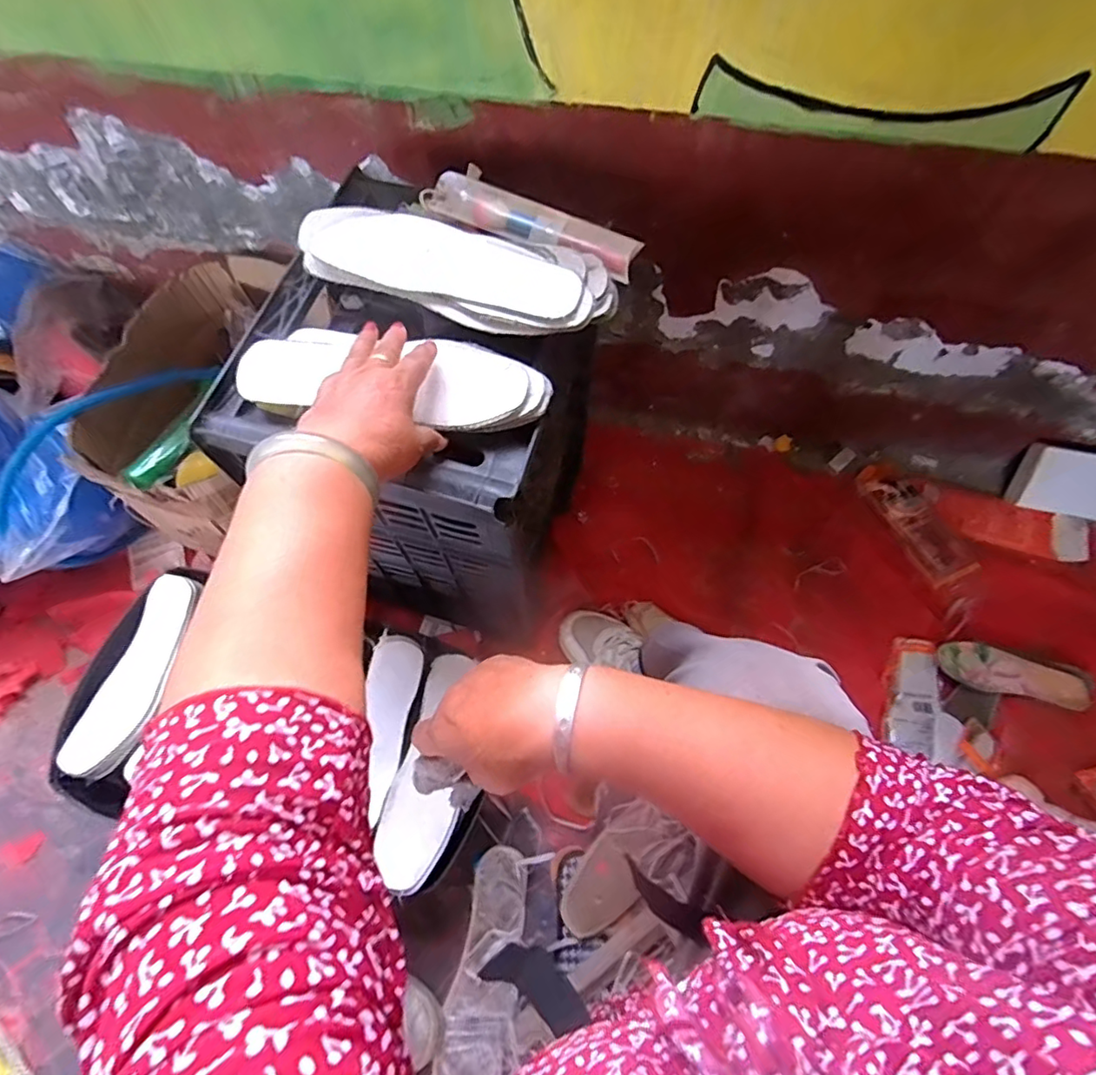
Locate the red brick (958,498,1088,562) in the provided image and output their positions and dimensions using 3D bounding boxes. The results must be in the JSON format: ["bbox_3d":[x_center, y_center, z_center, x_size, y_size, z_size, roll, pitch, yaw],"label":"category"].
[{"bbox_3d":[0.784,-0.015,0.921,0.202,0.024,0.080,15,67,7],"label":"red brick"}]

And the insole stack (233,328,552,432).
[{"bbox_3d":[-0.126,-0.131,0.462,0.252,0.015,0.080,8,67,4],"label":"insole stack"}]

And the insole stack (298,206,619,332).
[{"bbox_3d":[-0.084,-0.236,0.485,0.279,0.043,0.105,17,68,8],"label":"insole stack"}]

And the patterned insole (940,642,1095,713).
[{"bbox_3d":[0.684,0.201,0.823,0.211,0.033,0.065,14,67,7],"label":"patterned insole"}]

